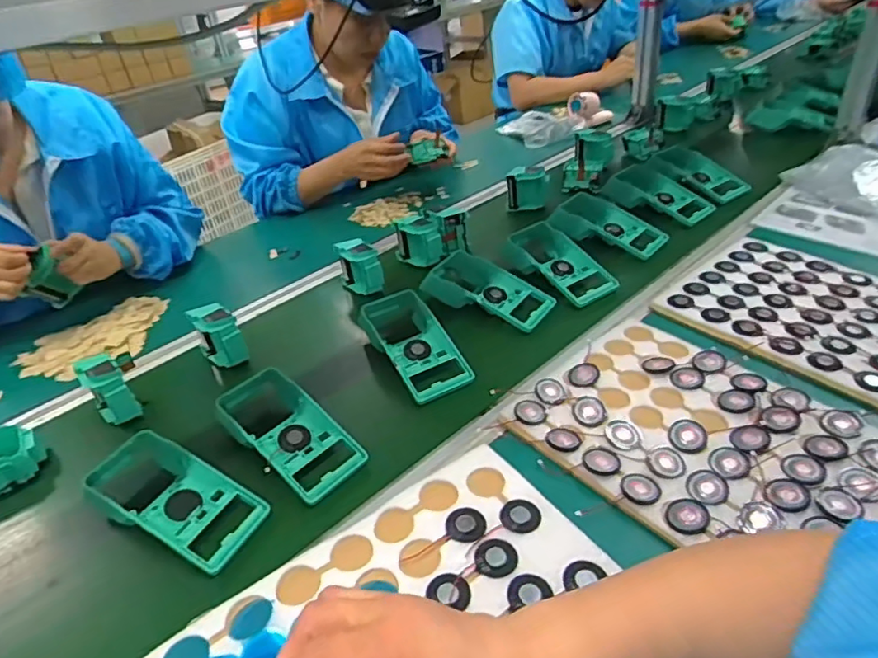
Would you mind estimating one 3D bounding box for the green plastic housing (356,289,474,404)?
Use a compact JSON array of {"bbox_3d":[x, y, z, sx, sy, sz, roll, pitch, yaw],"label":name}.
[{"bbox_3d":[-0.037,0.021,0.742,0.100,0.054,0.190,-21,40,-18],"label":"green plastic housing"}]

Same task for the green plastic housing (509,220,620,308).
[{"bbox_3d":[0.186,-0.102,0.864,0.096,0.039,0.184,-23,40,-20],"label":"green plastic housing"}]

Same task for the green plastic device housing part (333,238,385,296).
[{"bbox_3d":[-0.123,-0.096,0.886,0.046,0.071,0.073,-25,41,-23],"label":"green plastic device housing part"}]

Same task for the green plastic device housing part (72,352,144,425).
[{"bbox_3d":[-0.398,0.076,0.693,0.044,0.076,0.064,-32,44,-29],"label":"green plastic device housing part"}]

